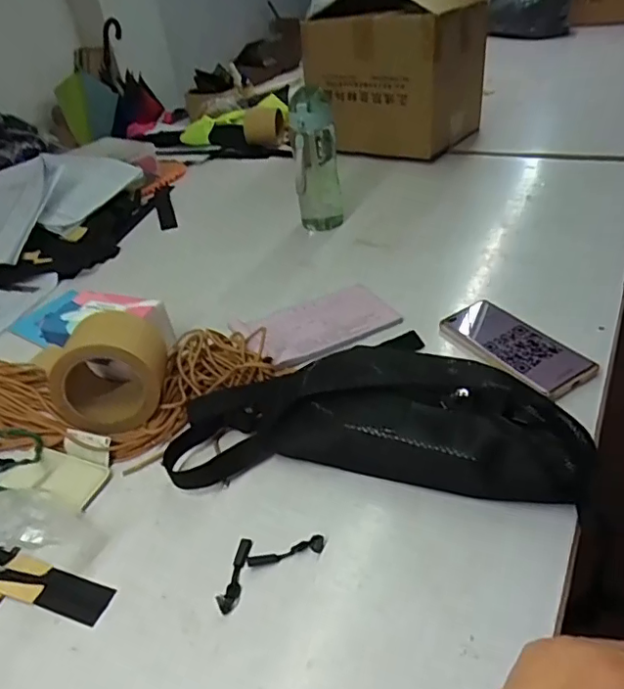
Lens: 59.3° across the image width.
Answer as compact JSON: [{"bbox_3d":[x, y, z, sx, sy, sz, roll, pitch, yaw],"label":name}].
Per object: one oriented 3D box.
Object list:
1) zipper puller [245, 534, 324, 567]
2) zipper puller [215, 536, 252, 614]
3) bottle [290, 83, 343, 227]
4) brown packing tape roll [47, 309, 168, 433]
[{"bbox_3d":[-0.021,0.169,0.447,0.063,0.007,0.012,-12,36,-6],"label":"zipper puller"},{"bbox_3d":[-0.060,0.181,0.436,0.013,0.008,0.061,3,37,15],"label":"zipper puller"},{"bbox_3d":[0.008,-0.291,0.889,0.070,0.217,0.078,-3,36,7],"label":"bottle"},{"bbox_3d":[-0.207,0.026,0.570,0.109,0.110,0.089,-12,36,-6],"label":"brown packing tape roll"}]

